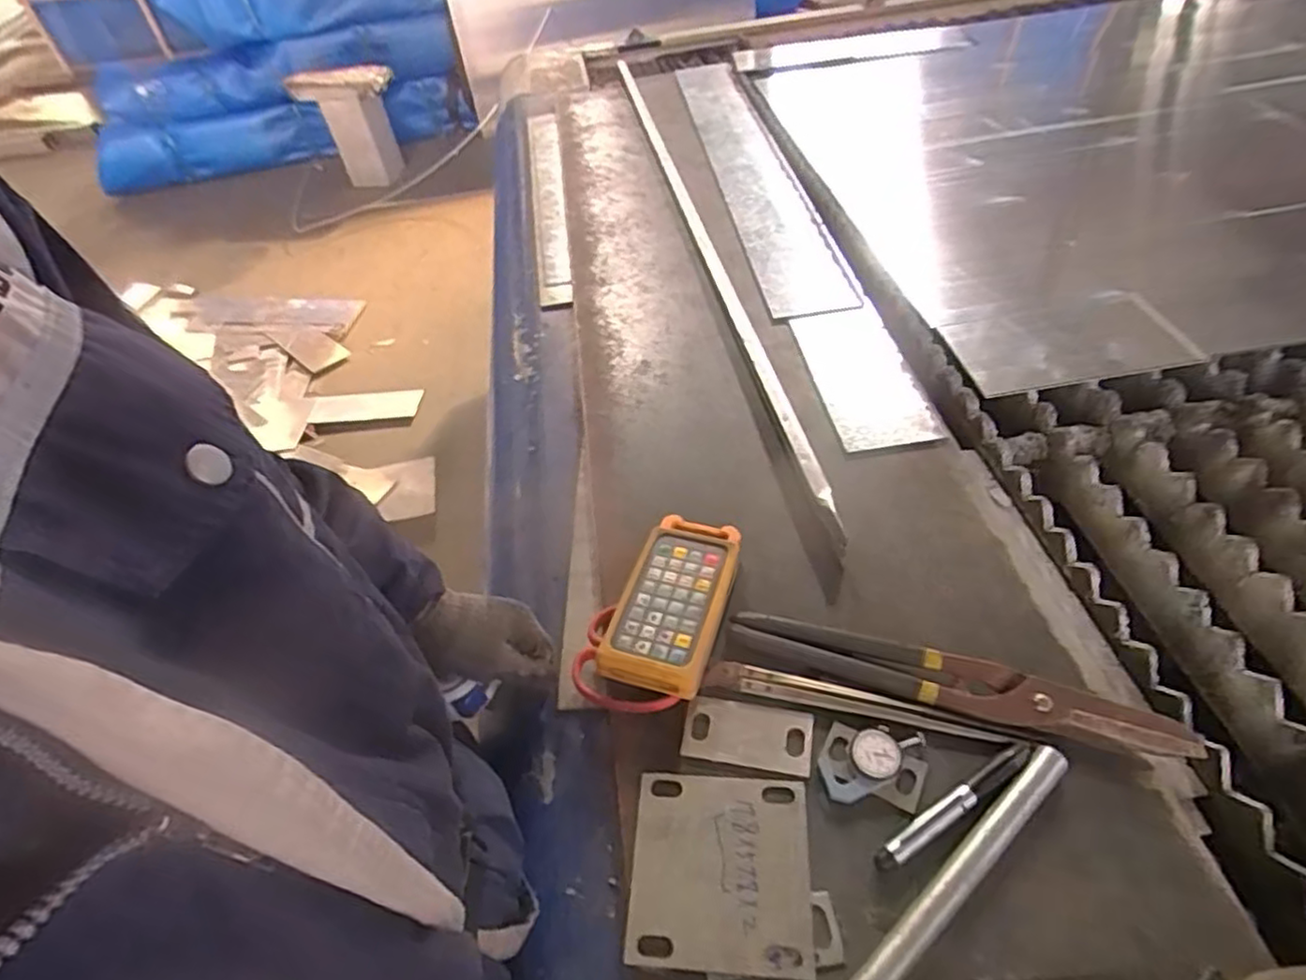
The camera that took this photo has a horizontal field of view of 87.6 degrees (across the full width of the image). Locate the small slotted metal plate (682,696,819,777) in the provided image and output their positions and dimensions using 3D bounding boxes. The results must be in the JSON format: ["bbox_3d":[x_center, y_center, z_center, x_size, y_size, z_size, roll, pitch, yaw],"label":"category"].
[{"bbox_3d":[0.075,0.192,0.538,0.099,0.004,0.050,6,48,12],"label":"small slotted metal plate"}]

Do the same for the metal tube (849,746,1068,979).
[{"bbox_3d":[0.204,0.259,0.455,0.239,0.020,0.022,-34,52,-23],"label":"metal tube"}]

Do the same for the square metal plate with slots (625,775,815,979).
[{"bbox_3d":[0.047,0.265,0.477,0.120,0.004,0.120,1,47,7],"label":"square metal plate with slots"}]

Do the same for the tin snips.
[{"bbox_3d":[0.231,0.153,0.547,0.335,0.022,0.042,12,49,18],"label":"tin snips"}]

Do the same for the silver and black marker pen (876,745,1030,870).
[{"bbox_3d":[0.216,0.225,0.486,0.138,0.012,0.018,-27,49,-18],"label":"silver and black marker pen"}]

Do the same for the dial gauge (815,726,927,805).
[{"bbox_3d":[0.169,0.204,0.519,0.087,0.014,0.039,-21,48,-13],"label":"dial gauge"}]

